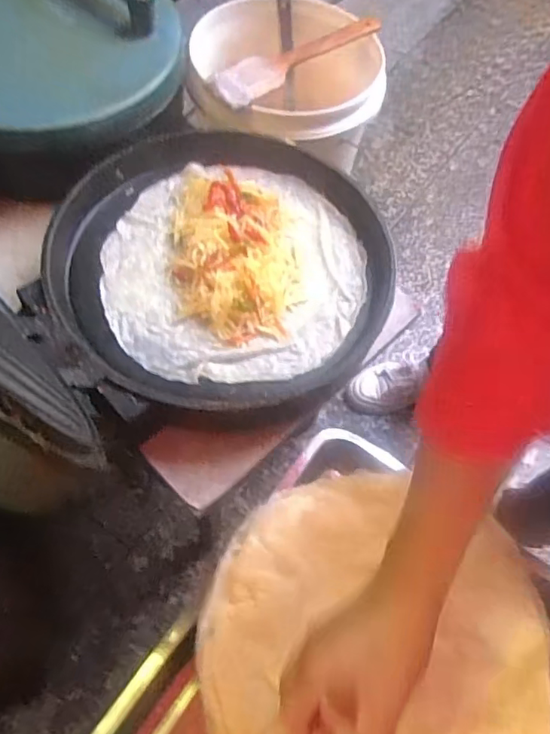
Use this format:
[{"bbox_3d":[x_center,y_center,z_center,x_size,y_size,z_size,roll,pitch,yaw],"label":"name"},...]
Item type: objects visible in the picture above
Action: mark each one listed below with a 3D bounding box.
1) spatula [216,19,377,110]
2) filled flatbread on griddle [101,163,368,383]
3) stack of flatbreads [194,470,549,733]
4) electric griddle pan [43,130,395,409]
[{"bbox_3d":[0.029,-0.405,0.723,0.055,0.025,0.261,42,66,18],"label":"spatula"},{"bbox_3d":[-0.041,-0.114,0.592,0.280,0.033,0.284,-3,61,-6],"label":"filled flatbread on griddle"},{"bbox_3d":[0.089,0.241,0.474,0.300,0.042,0.302,32,63,14],"label":"stack of flatbreads"},{"bbox_3d":[-0.054,-0.109,0.588,0.347,0.045,0.345,2,60,-3],"label":"electric griddle pan"}]

